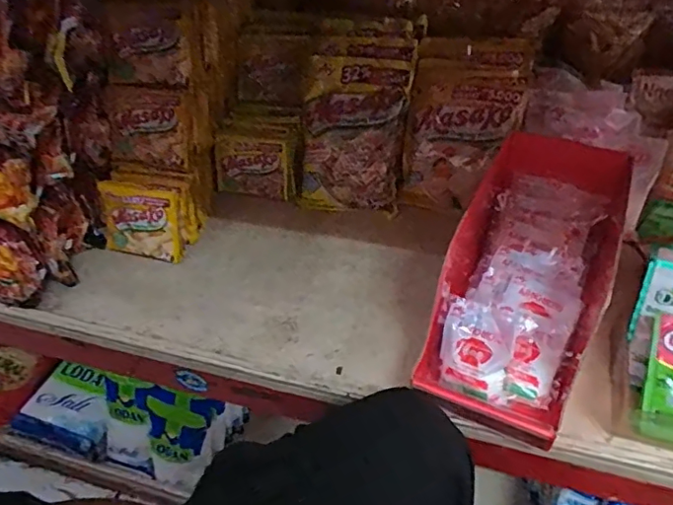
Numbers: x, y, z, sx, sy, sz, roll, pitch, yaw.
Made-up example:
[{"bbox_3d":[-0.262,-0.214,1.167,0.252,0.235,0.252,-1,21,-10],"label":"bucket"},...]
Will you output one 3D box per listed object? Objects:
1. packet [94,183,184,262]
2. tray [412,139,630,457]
[{"bbox_3d":[-0.208,-0.033,0.579,0.085,0.077,0.016,12,27,14],"label":"packet"},{"bbox_3d":[0.158,0.014,0.459,0.130,0.077,0.262,22,51,24],"label":"tray"}]

